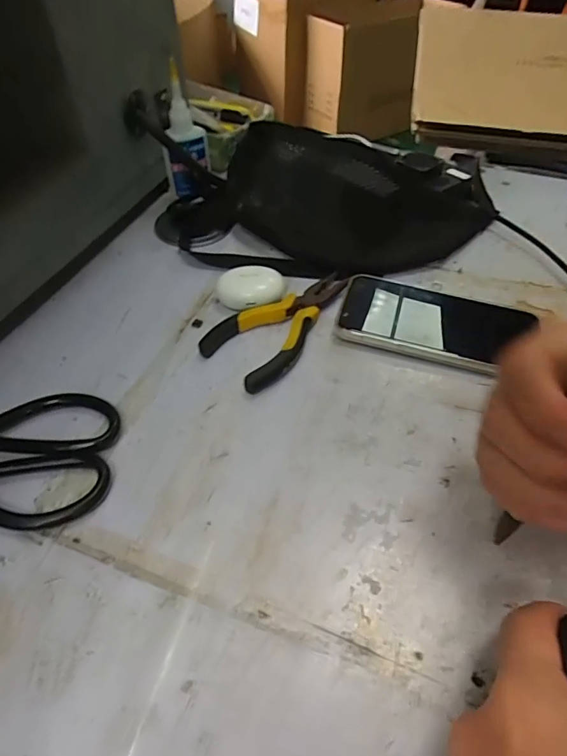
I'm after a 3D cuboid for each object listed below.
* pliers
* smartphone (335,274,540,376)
[{"bbox_3d":[0.003,-0.048,0.386,0.072,0.017,0.141,36,59,26],"label":"pliers"},{"bbox_3d":[0.125,-0.046,0.385,0.152,0.016,0.080,16,52,13],"label":"smartphone"}]

